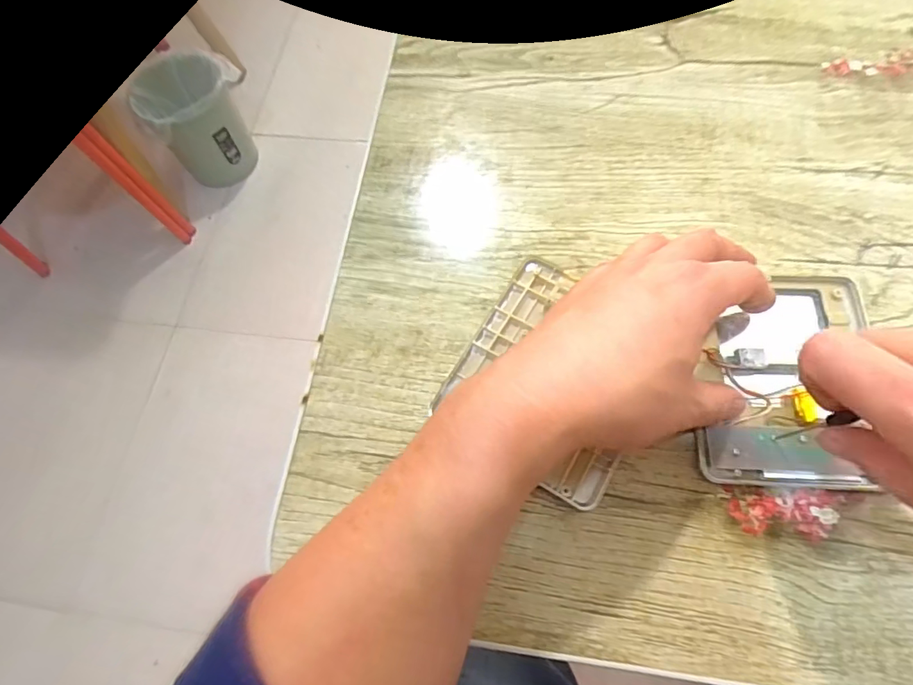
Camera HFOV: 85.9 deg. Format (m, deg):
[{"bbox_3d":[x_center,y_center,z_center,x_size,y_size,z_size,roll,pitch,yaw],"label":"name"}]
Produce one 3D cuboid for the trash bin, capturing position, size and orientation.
[{"bbox_3d":[-0.624,-0.559,1.207,0.232,0.242,0.232,-33,70,-10],"label":"trash bin"}]

